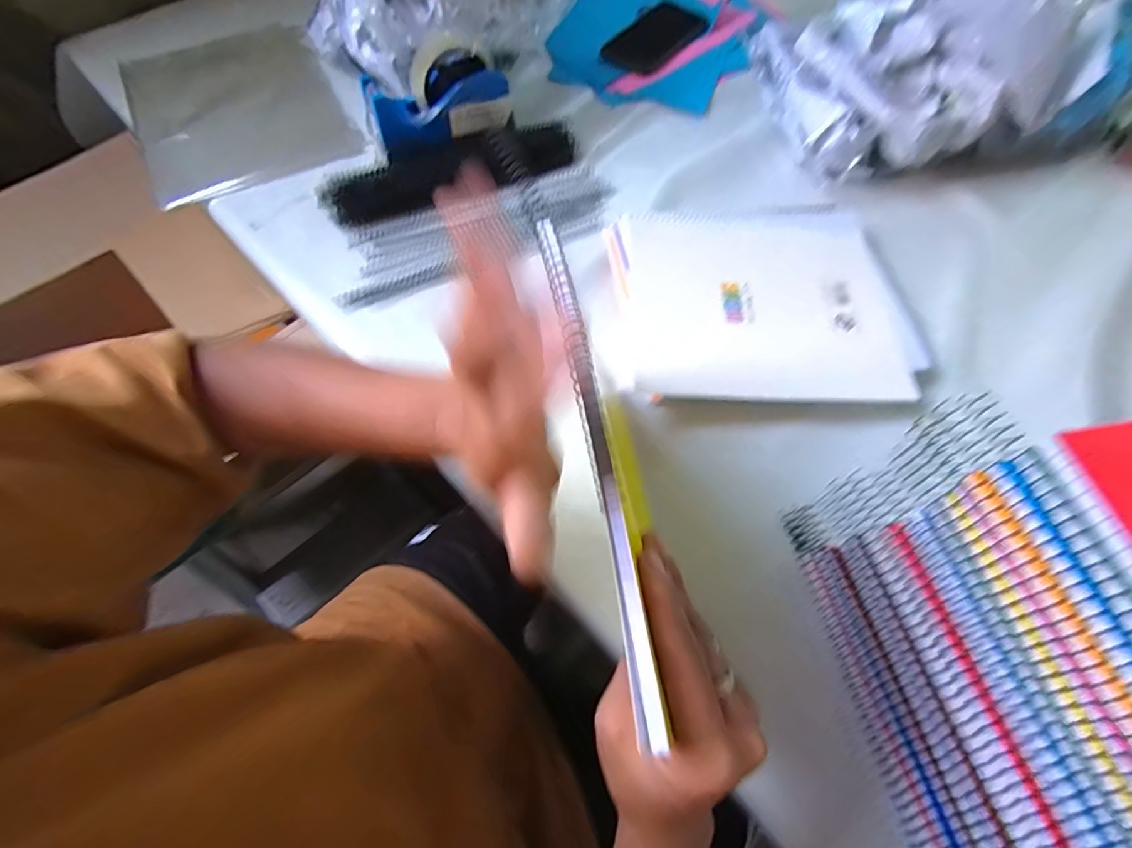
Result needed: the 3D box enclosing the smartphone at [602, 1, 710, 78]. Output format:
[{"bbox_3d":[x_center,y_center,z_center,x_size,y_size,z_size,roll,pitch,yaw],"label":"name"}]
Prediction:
[{"bbox_3d":[0.125,-0.542,0.701,0.080,0.010,0.168,35,69,16],"label":"smartphone"}]

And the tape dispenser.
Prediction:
[{"bbox_3d":[-0.137,-0.357,0.545,0.149,0.103,0.053,-24,66,-11],"label":"tape dispenser"}]

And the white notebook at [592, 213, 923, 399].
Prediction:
[{"bbox_3d":[0.175,-0.119,0.477,0.274,0.029,0.207,0,64,0],"label":"white notebook"}]

